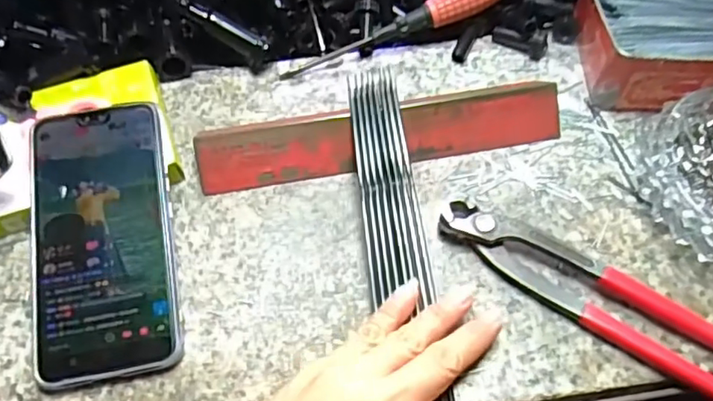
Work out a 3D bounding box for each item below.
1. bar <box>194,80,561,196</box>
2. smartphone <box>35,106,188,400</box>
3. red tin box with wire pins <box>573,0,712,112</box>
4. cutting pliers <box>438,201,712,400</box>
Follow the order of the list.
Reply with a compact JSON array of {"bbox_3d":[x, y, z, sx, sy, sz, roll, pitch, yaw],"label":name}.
[{"bbox_3d":[0.016,-0.041,0.377,0.229,0.028,0.035,-9,57,-4],"label":"bar"},{"bbox_3d":[-0.143,0.020,0.336,0.074,0.011,0.157,-10,69,-3],"label":"smartphone"},{"bbox_3d":[0.217,-0.115,0.401,0.127,0.042,0.110,-2,57,0],"label":"red tin box with wire pins"},{"bbox_3d":[0.137,0.052,0.323,0.192,0.017,0.038,32,63,20],"label":"cutting pliers"}]

